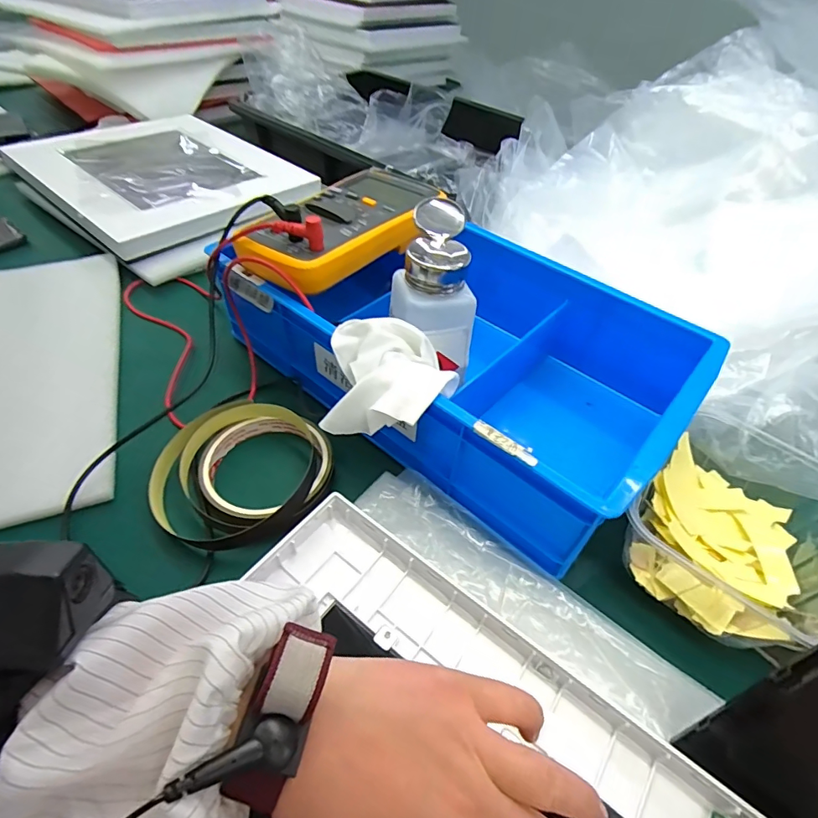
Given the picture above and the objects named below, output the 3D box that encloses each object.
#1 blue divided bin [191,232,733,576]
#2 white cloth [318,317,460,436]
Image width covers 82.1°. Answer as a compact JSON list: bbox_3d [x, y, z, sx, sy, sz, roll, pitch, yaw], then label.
[{"bbox_3d":[0.036,-0.051,0.369,0.327,0.115,0.202,35,53,24],"label":"blue divided bin"},{"bbox_3d":[-0.012,-0.017,0.288,0.078,0.046,0.061,12,47,5],"label":"white cloth"}]

